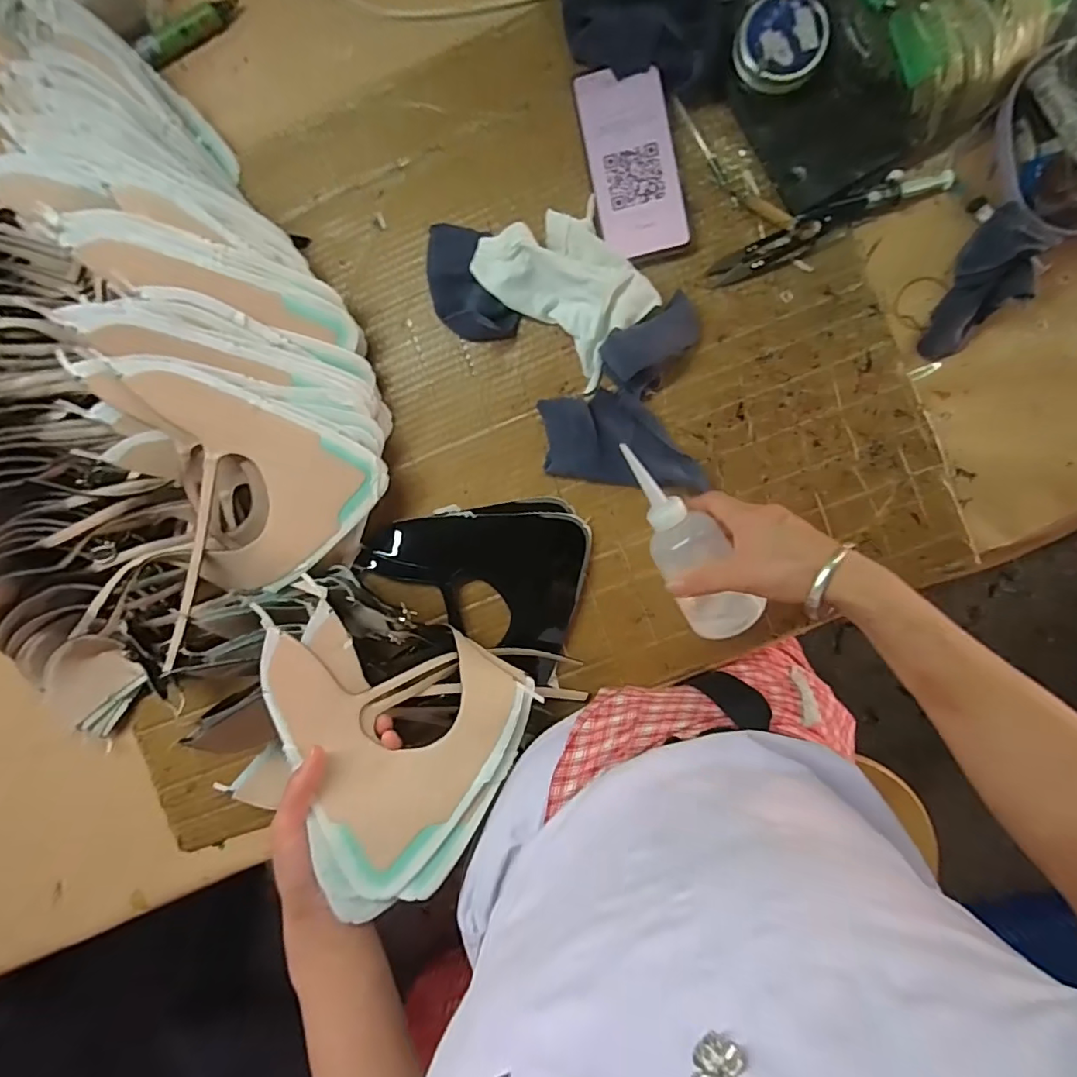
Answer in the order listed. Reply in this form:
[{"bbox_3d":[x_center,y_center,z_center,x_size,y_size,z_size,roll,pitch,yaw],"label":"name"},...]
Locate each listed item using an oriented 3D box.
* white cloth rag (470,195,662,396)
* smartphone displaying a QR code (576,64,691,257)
[{"bbox_3d":[0.026,-0.225,0.464,0.106,0.035,0.159,-44,89,6],"label":"white cloth rag"},{"bbox_3d":[0.082,-0.322,0.461,0.074,0.008,0.155,-11,93,5],"label":"smartphone displaying a QR code"}]

